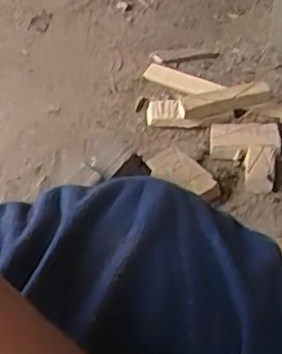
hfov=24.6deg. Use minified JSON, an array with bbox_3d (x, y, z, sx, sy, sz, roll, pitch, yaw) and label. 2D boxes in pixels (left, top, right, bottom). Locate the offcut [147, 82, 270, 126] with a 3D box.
[{"bbox_3d":[0.093,-0.103,0.910,0.169,0.037,0.039,-11,39,8],"label":"offcut"}]

